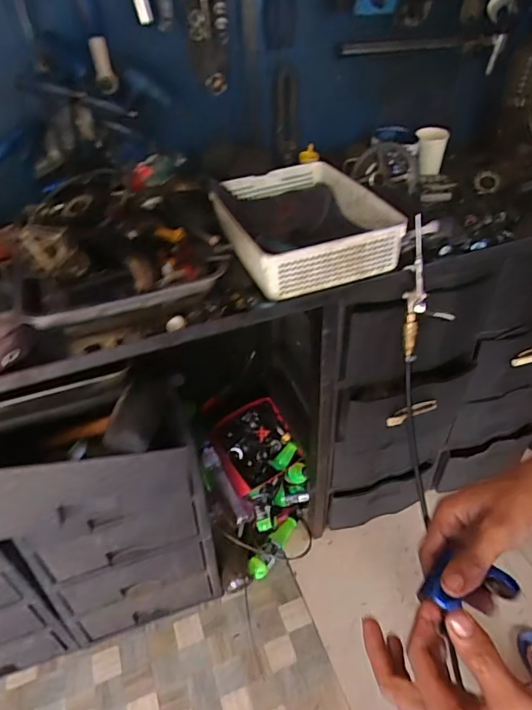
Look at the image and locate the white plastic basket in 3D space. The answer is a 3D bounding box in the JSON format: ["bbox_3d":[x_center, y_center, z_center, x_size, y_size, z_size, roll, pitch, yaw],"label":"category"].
[{"bbox_3d":[0.059,-0.238,0.882,0.256,0.091,0.332,-16,44,-14],"label":"white plastic basket"}]

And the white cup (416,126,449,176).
[{"bbox_3d":[0.375,-0.466,1.103,0.072,0.086,0.072,-1,42,1],"label":"white cup"}]

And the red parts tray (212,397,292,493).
[{"bbox_3d":[-0.030,0.250,1.366,0.203,0.048,0.215,-25,76,-15],"label":"red parts tray"}]

